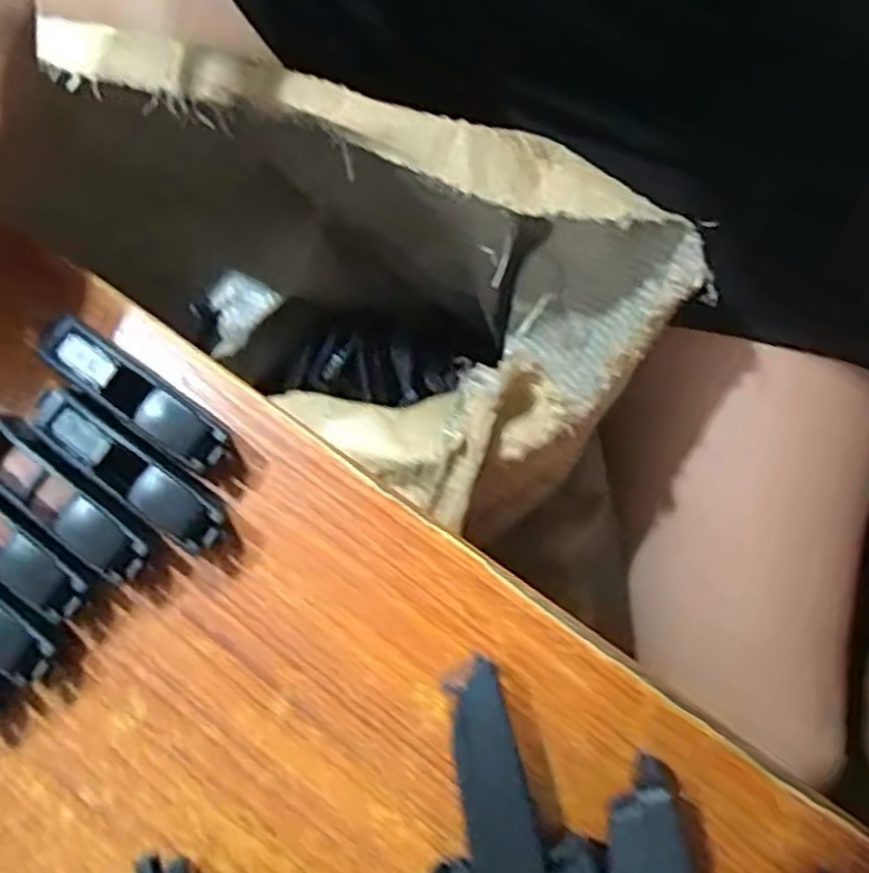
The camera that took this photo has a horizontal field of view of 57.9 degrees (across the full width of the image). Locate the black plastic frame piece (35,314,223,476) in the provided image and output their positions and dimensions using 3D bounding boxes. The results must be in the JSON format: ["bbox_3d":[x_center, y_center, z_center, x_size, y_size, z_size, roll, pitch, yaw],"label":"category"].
[{"bbox_3d":[-0.090,-0.012,0.234,0.071,0.016,0.015,36,82,12],"label":"black plastic frame piece"}]

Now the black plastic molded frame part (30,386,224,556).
[{"bbox_3d":[-0.090,0.009,0.229,0.071,0.017,0.016,34,82,12],"label":"black plastic molded frame part"}]

